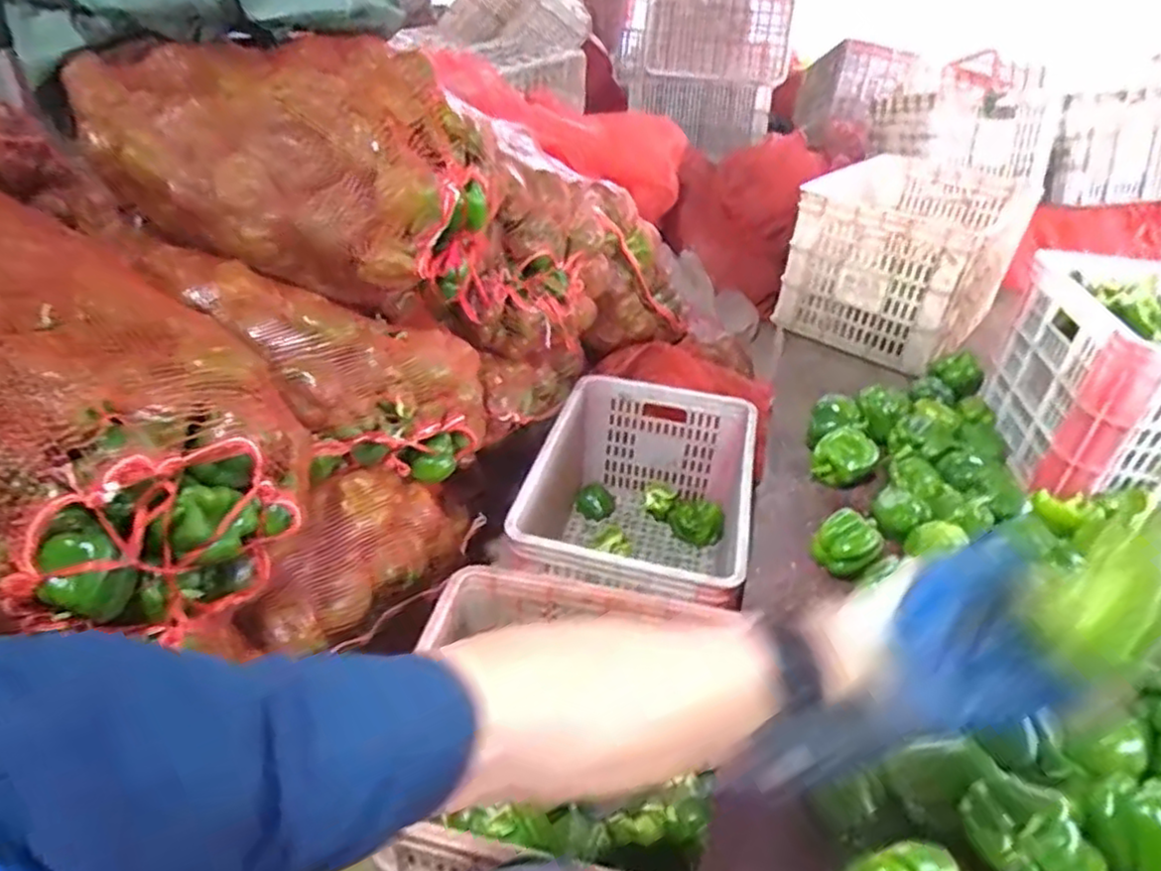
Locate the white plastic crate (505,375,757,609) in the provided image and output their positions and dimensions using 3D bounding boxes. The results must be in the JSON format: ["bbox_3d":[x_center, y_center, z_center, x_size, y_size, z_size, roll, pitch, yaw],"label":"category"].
[{"bbox_3d":[0.099,0.161,1.279,0.373,0.296,0.509,11,35,8],"label":"white plastic crate"}]

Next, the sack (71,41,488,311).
[{"bbox_3d":[-0.479,-0.428,1.046,0.349,0.259,0.710,-25,44,-36],"label":"sack"}]

